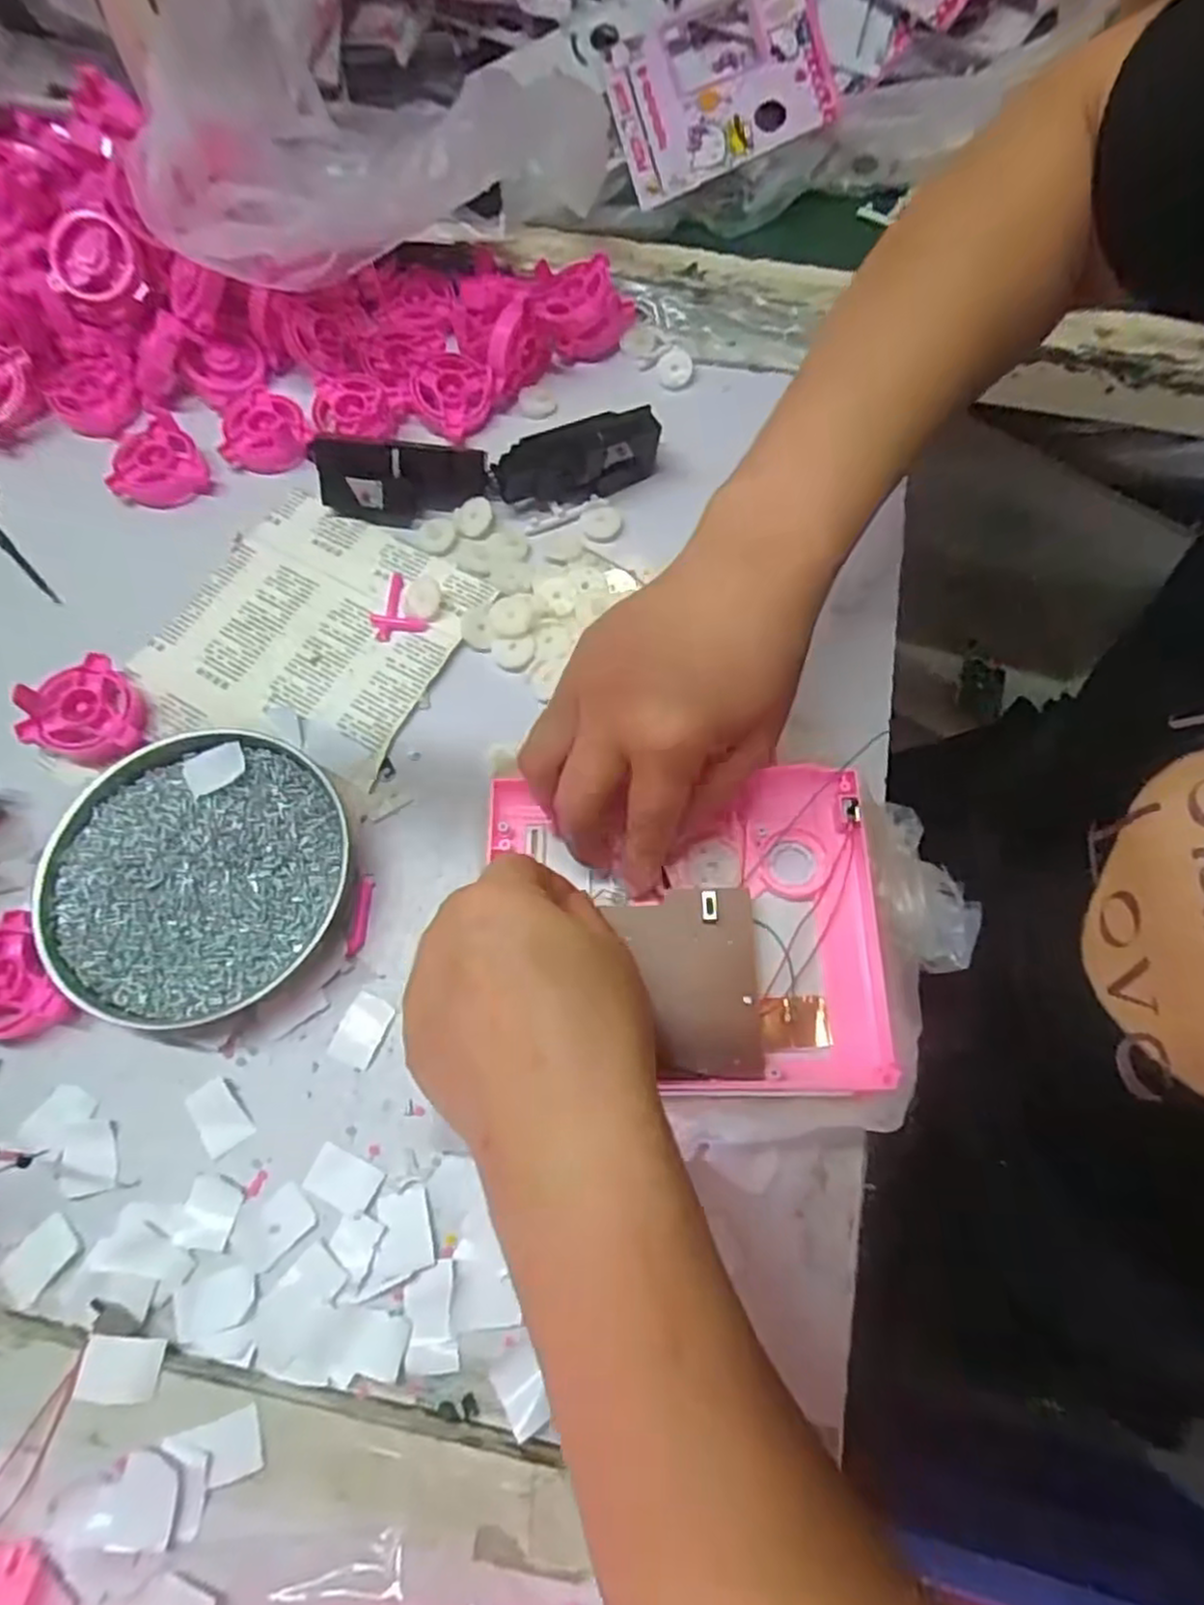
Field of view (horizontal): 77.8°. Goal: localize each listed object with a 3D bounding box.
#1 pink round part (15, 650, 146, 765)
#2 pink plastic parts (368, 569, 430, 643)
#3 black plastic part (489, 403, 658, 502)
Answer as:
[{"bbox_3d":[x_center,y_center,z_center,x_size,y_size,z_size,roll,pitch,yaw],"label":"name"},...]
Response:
[{"bbox_3d":[-0.260,-0.043,0.373,0.052,0.016,0.053,0,69,-1],"label":"pink round part"},{"bbox_3d":[-0.116,-0.106,0.409,0.027,0.004,0.042,-27,72,-11],"label":"pink plastic parts"},{"bbox_3d":[-0.014,-0.197,0.427,0.091,0.032,0.034,-21,71,-9],"label":"black plastic part"}]

